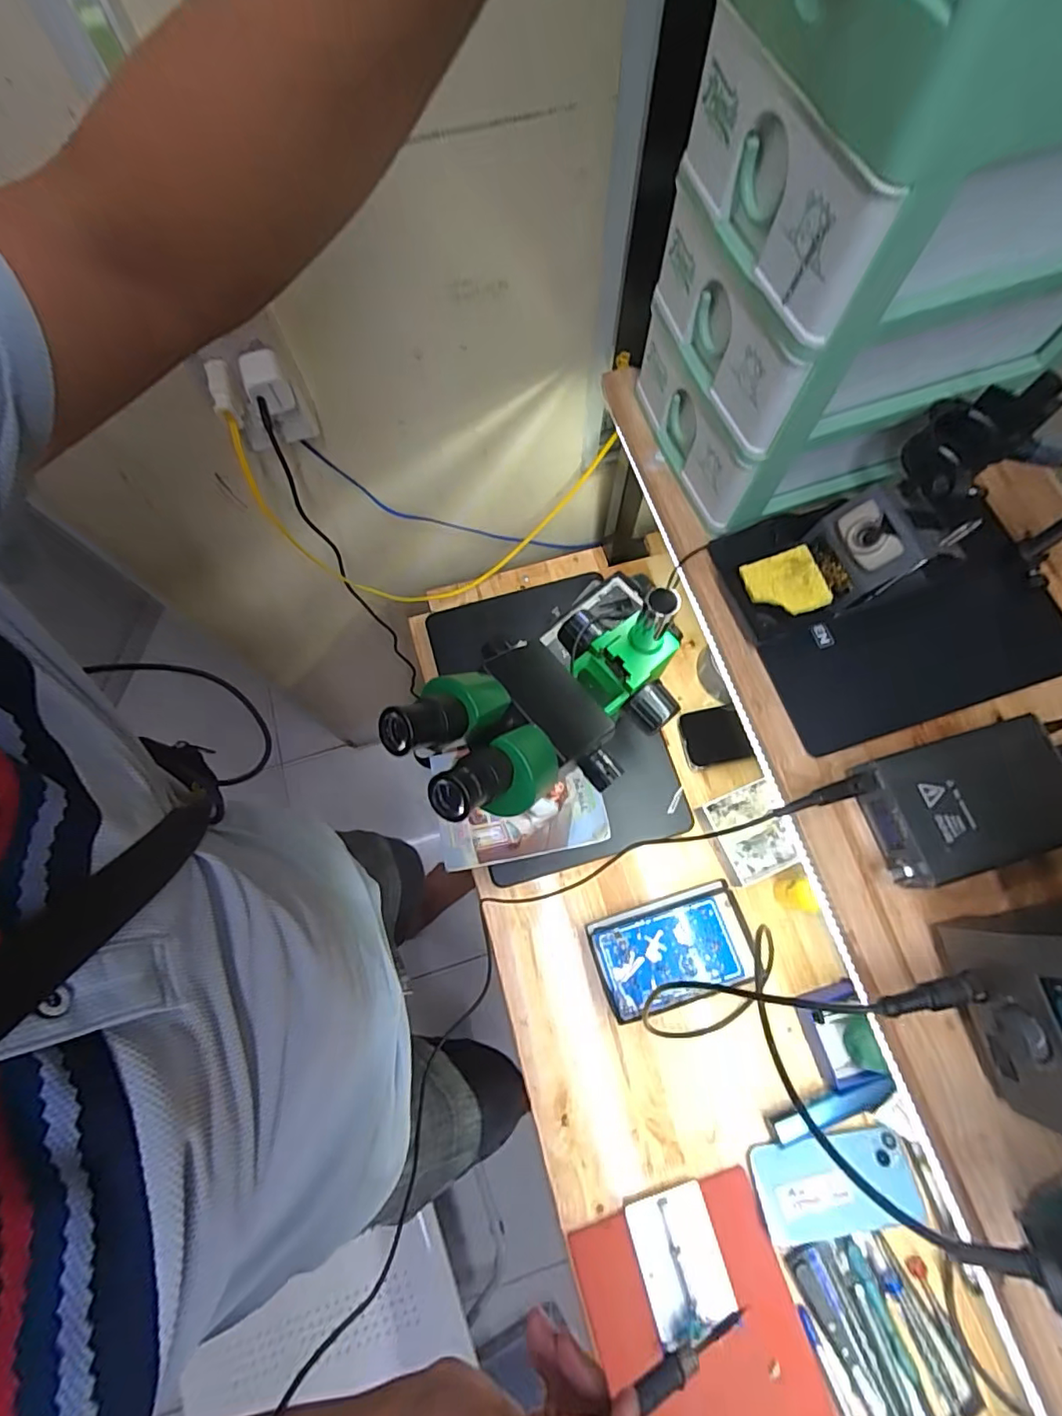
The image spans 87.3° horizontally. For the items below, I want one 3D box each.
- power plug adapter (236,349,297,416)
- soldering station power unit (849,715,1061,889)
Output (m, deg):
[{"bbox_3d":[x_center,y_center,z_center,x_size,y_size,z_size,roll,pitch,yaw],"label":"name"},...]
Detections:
[{"bbox_3d":[-0.211,-0.257,0.443,0.034,0.034,0.035,-25,73,-7],"label":"power plug adapter"},{"bbox_3d":[0.305,0.066,0.389,0.132,0.034,0.086,-15,72,-4],"label":"soldering station power unit"}]

